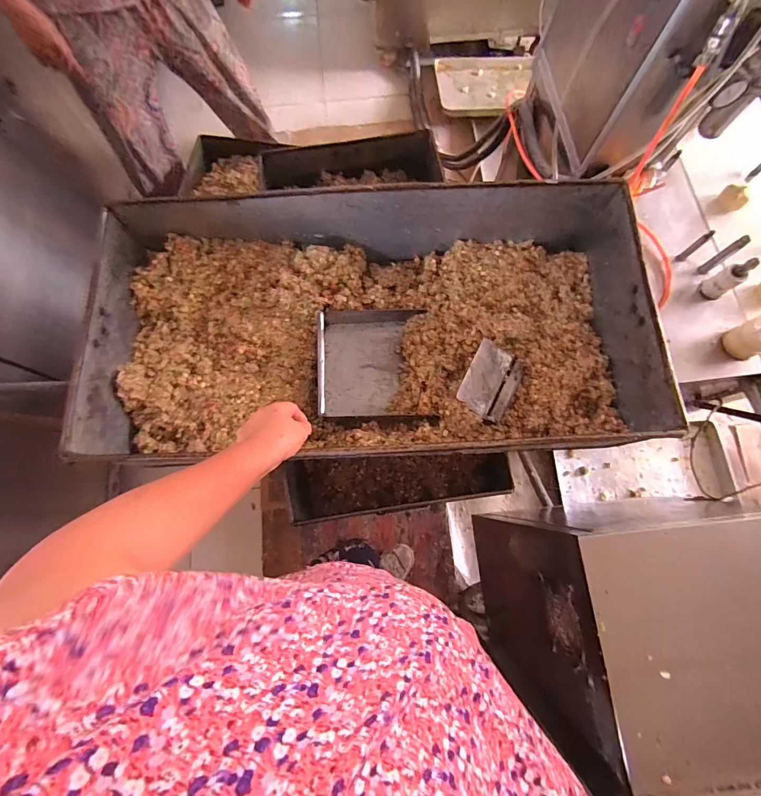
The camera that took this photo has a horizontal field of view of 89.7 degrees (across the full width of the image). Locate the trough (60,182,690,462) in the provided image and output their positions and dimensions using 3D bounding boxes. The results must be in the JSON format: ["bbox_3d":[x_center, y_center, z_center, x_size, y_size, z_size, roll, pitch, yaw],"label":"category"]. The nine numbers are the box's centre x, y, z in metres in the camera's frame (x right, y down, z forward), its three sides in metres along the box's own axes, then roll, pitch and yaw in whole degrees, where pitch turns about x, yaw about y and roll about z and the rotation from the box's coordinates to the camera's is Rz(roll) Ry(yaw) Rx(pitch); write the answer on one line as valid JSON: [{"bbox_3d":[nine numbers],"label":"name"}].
[{"bbox_3d":[-0.020,-0.129,0.679,0.895,0.190,0.473,-1,76,0],"label":"trough"}]

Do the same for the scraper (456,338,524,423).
[{"bbox_3d":[0.201,-0.030,0.692,0.092,0.032,0.133,26,78,7],"label":"scraper"}]

